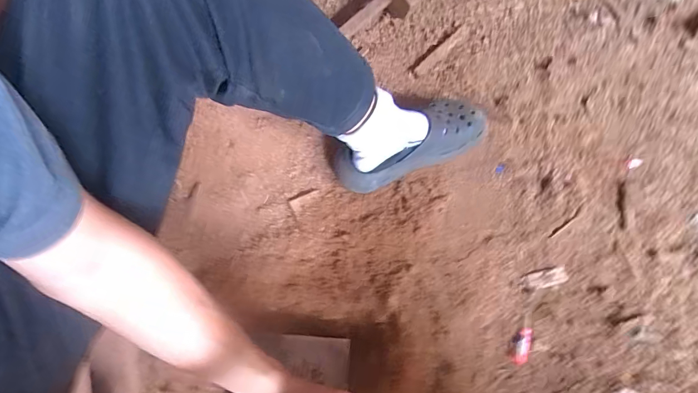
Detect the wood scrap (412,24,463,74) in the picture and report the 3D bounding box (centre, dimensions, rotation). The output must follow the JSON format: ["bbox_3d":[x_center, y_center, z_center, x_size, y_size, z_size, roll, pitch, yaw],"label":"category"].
[{"bbox_3d":[0.170,-0.269,0.704,0.020,0.009,0.136,42,78,16],"label":"wood scrap"}]

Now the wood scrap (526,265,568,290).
[{"bbox_3d":[0.302,0.124,0.581,0.067,0.004,0.024,-13,70,-1],"label":"wood scrap"}]

